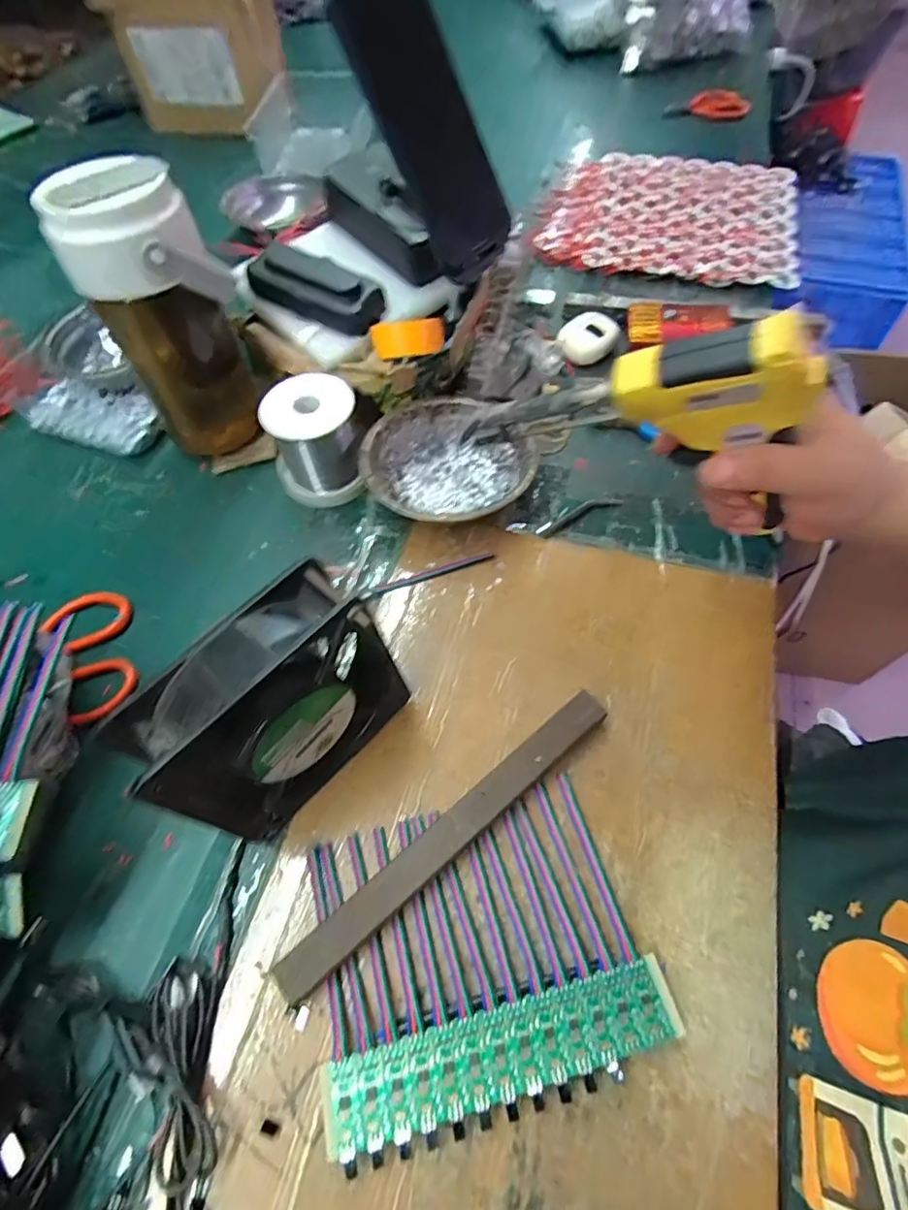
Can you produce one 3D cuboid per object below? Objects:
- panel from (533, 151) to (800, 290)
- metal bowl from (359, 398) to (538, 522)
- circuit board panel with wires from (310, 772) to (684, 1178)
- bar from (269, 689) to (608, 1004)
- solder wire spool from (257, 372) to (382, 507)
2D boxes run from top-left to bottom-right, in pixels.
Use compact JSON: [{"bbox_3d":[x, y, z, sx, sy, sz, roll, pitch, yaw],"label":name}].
[{"bbox_3d":[0.235,-0.428,0.601,0.262,0.025,0.196,14,61,10],"label":"panel"},{"bbox_3d":[-0.005,-0.101,0.421,0.121,0.040,0.119,-1,59,1],"label":"metal bowl"},{"bbox_3d":[0.012,0.169,0.276,0.152,0.010,0.131,-13,60,-6],"label":"circuit board panel with wires"},{"bbox_3d":[0.001,0.122,0.301,0.212,0.018,0.020,-36,65,-18],"label":"bar"},{"bbox_3d":[-0.103,-0.131,0.429,0.079,0.067,0.082,8,60,6],"label":"solder wire spool"}]

